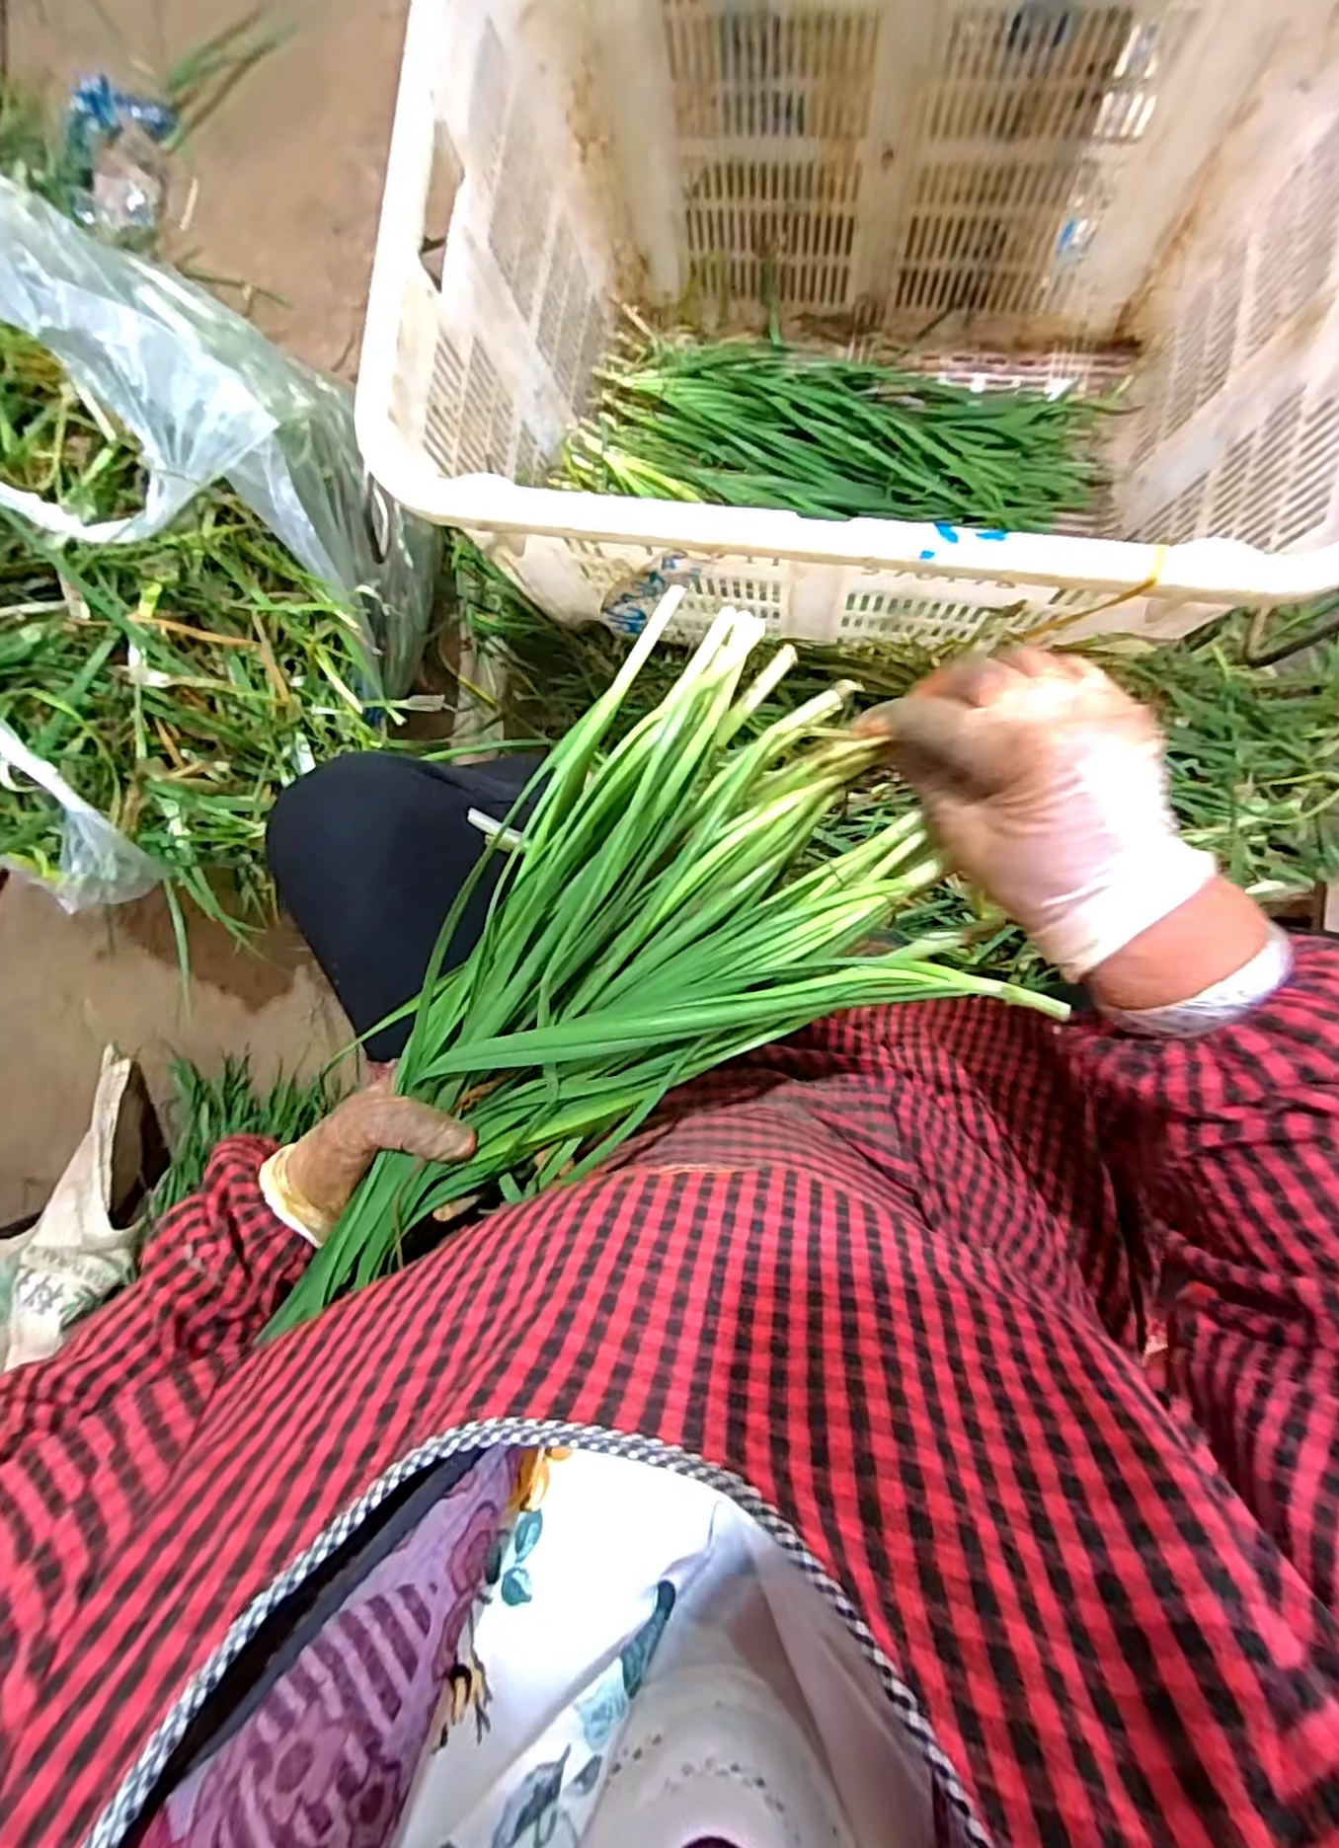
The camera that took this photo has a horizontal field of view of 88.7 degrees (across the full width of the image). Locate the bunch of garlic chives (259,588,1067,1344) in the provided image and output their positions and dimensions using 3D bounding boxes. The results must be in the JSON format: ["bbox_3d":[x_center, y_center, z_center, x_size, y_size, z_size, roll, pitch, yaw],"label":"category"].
[{"bbox_3d":[-0.041,0.028,0.328,0.339,0.046,0.211,-36,88,8],"label":"bunch of garlic chives"}]

